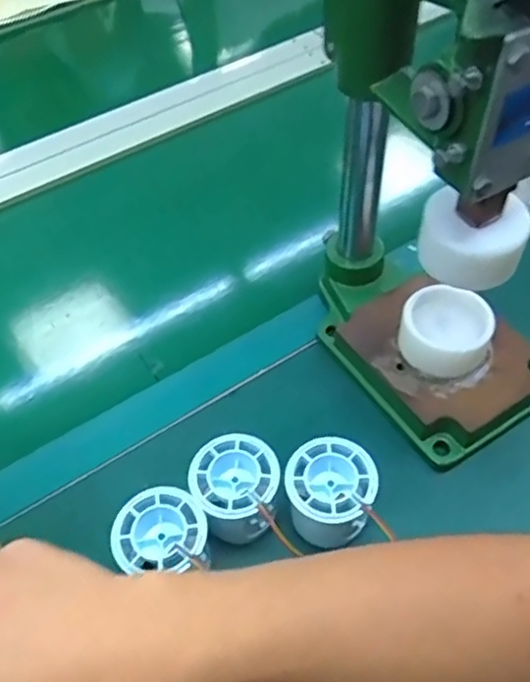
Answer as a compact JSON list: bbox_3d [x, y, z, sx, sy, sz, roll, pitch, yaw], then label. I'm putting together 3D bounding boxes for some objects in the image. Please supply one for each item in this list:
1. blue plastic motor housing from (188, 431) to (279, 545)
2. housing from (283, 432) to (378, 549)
[{"bbox_3d":[-0.017,0.098,0.409,0.052,0.051,0.057,-15,52,-7],"label":"blue plastic motor housing"},{"bbox_3d":[0.042,0.098,0.404,0.053,0.050,0.053,-10,52,-3],"label":"housing"}]

